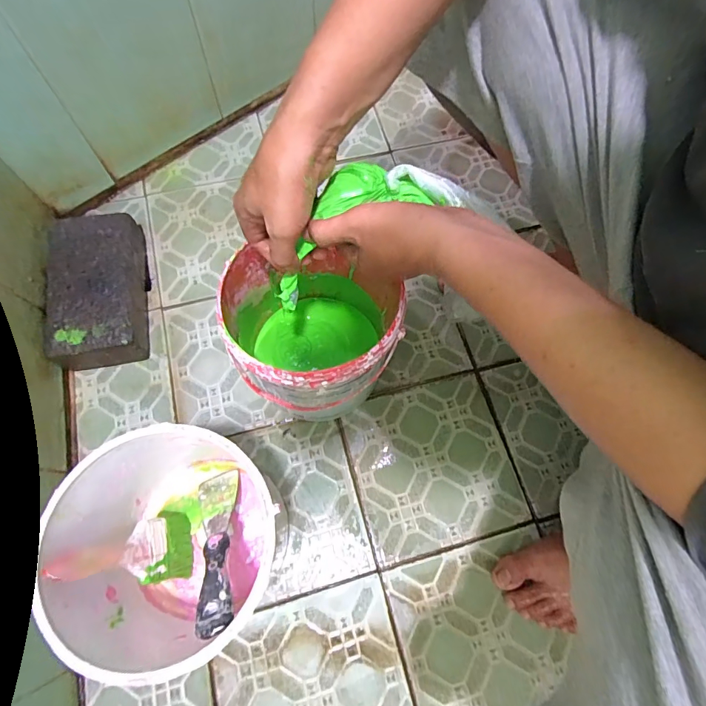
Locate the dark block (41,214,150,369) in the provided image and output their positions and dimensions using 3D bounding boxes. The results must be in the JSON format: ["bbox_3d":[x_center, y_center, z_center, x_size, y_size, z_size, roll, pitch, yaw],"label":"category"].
[{"bbox_3d":[-0.338,-0.085,0.563,0.108,0.062,0.201,-11,70,-6],"label":"dark block"}]

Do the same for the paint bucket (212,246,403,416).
[{"bbox_3d":[-0.043,-0.025,0.491,0.180,0.193,0.171,1,69,-2],"label":"paint bucket"}]

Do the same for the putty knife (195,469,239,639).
[{"bbox_3d":[-0.137,0.185,0.426,0.044,0.210,0.013,-20,112,-9],"label":"putty knife"}]

